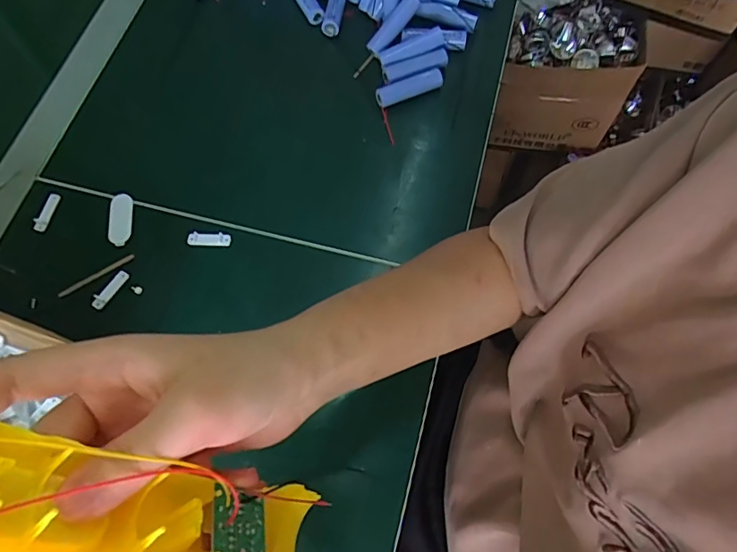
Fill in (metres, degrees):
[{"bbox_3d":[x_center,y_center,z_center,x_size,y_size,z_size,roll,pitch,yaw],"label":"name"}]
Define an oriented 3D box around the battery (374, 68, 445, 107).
[{"bbox_3d":[0.040,-0.184,0.508,0.067,0.014,0.017,-17,68,-7],"label":"battery"}]

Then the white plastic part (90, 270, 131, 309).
[{"bbox_3d":[-0.219,0.011,0.440,0.013,0.004,0.037,30,71,13],"label":"white plastic part"}]

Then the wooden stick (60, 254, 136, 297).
[{"bbox_3d":[-0.233,-0.001,0.447,0.068,0.004,0.006,-30,70,-11],"label":"wooden stick"}]

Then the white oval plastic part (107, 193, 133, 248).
[{"bbox_3d":[-0.222,-0.051,0.466,0.021,0.004,0.051,-8,67,-3],"label":"white oval plastic part"}]

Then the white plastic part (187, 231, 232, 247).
[{"bbox_3d":[-0.139,-0.032,0.453,0.037,0.005,0.012,4,67,2],"label":"white plastic part"}]

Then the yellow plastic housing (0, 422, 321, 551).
[{"bbox_3d":[-0.080,0.091,0.198,0.026,0.157,0.039,-12,58,44],"label":"yellow plastic housing"}]

